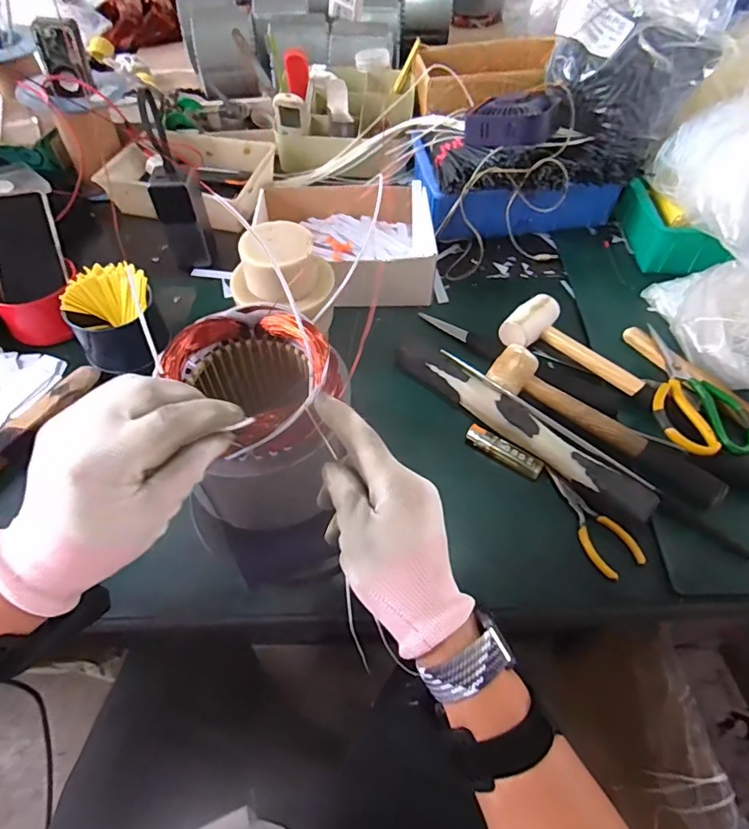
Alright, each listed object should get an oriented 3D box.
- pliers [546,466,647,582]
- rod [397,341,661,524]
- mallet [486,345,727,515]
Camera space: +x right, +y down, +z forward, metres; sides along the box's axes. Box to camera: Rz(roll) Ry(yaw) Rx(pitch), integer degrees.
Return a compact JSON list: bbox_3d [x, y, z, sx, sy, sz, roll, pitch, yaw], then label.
[{"bbox_3d":[0.209,0.103,0.491,0.042,0.012,0.119,-24,59,-16],"label":"pliers"},{"bbox_3d":[0.150,0.010,0.536,0.307,0.035,0.034,37,63,23],"label":"rod"},{"bbox_3d":[0.243,0.008,0.532,0.263,0.038,0.060,34,61,21],"label":"mallet"}]

